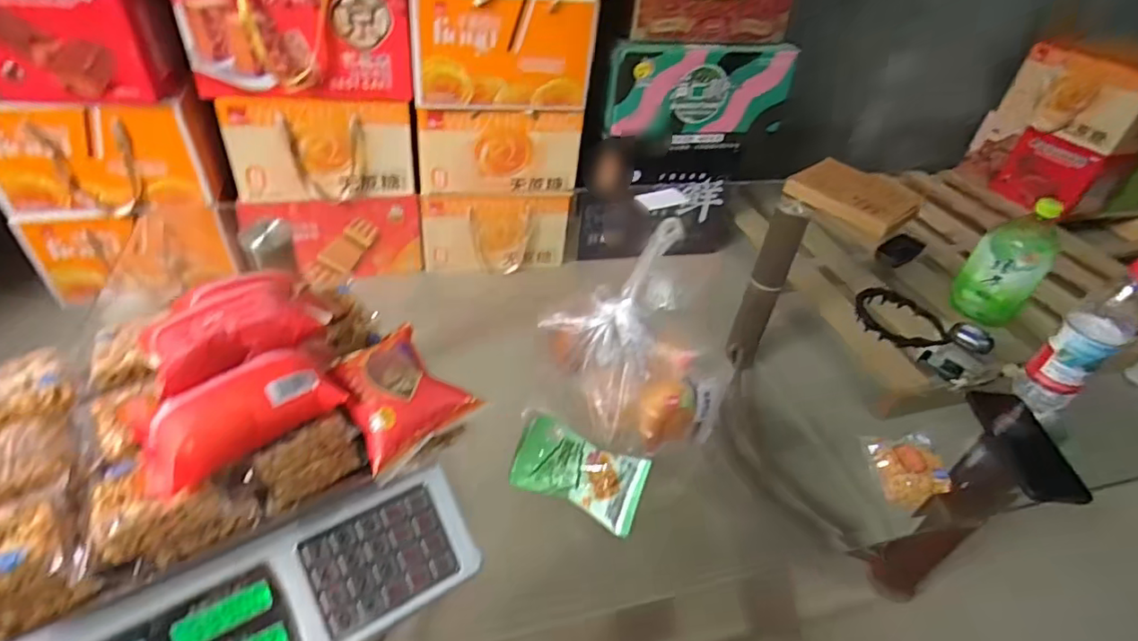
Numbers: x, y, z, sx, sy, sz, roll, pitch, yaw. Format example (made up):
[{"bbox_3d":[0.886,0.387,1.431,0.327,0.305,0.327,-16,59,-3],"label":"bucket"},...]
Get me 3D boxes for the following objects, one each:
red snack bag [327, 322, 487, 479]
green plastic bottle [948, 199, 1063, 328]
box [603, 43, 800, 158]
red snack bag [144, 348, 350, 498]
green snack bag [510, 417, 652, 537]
[{"bbox_3d":[-0.139,0.054,0.466,0.087,0.034,0.106,-27,50,-34],"label":"red snack bag"},{"bbox_3d":[0.675,-0.089,0.885,0.096,0.197,0.083,34,47,29],"label":"green plastic bottle"},{"bbox_3d":[0.338,-0.575,1.505,0.512,0.269,0.084,-3,41,-12],"label":"box"},{"bbox_3d":[-0.238,0.066,0.421,0.132,0.046,0.064,-26,50,-33],"label":"red snack bag"},{"bbox_3d":[0.011,0.151,0.586,0.133,0.021,0.077,24,56,4],"label":"green snack bag"}]

